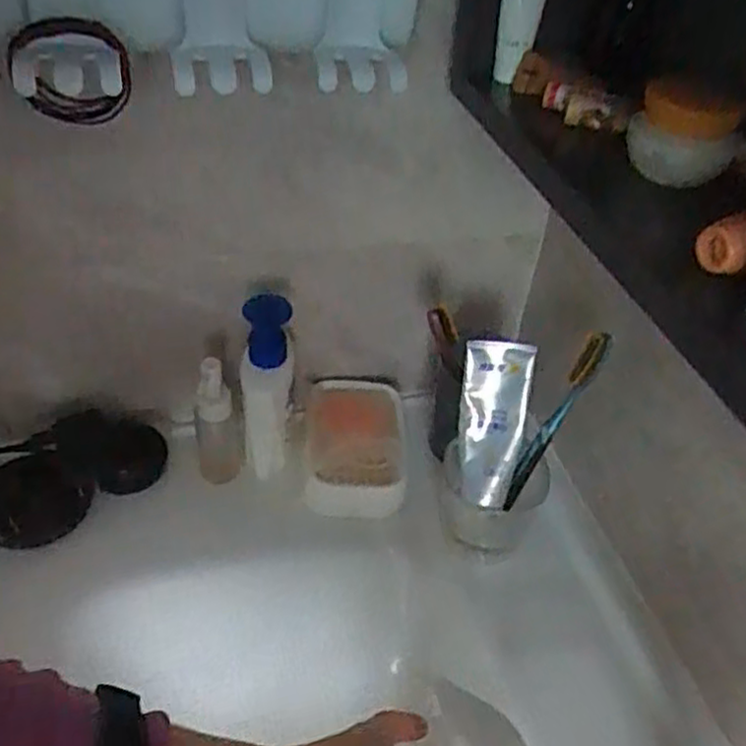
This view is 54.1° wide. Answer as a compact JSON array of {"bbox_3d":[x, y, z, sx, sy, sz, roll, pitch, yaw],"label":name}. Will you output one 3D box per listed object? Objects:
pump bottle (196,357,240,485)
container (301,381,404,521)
[{"bbox_3d":[-0.129,0.044,0.603,0.032,0.129,0.027,-5,43,-13],"label":"pump bottle"},{"bbox_3d":[-0.018,0.063,0.659,0.090,0.037,0.137,2,42,-5],"label":"container"}]

